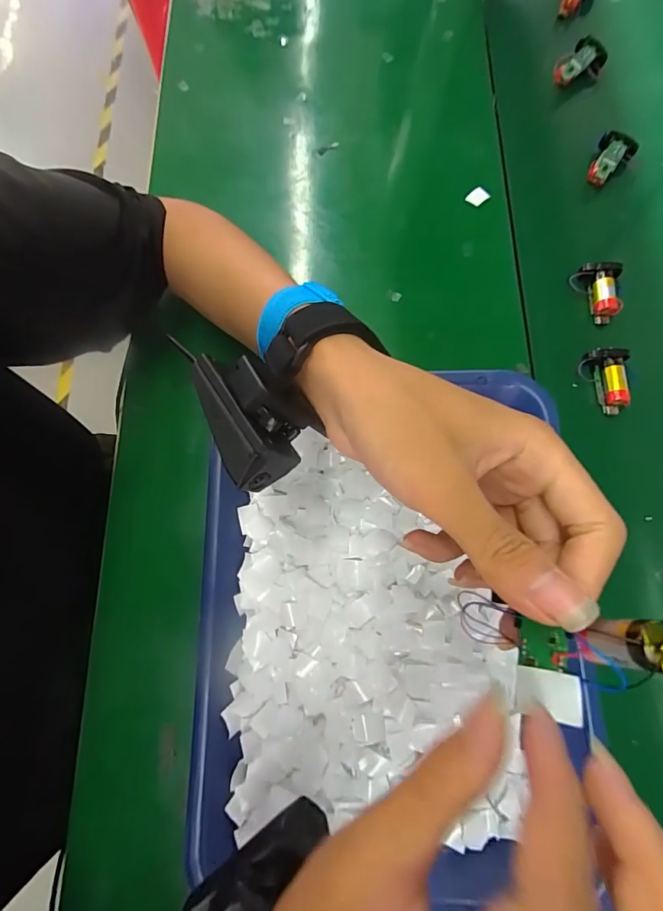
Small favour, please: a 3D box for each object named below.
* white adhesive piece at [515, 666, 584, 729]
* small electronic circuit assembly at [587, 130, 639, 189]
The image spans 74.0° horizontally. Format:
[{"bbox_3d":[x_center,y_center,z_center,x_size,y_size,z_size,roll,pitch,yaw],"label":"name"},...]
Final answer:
[{"bbox_3d":[0.072,0.080,0.147,0.020,0.004,0.015,-6,67,37],"label":"white adhesive piece"},{"bbox_3d":[0.259,-0.276,0.411,0.032,0.020,0.045,35,79,10],"label":"small electronic circuit assembly"}]

